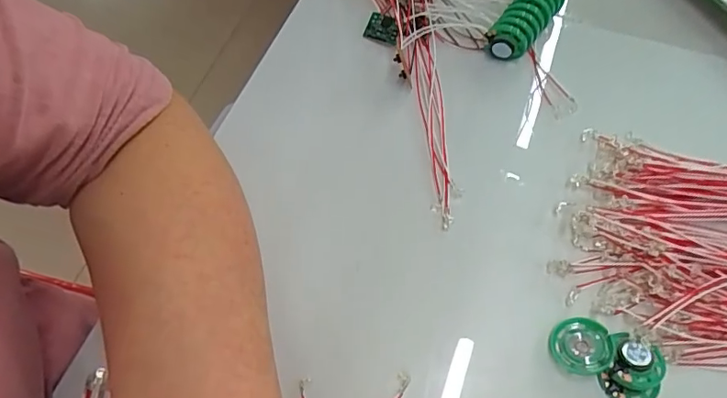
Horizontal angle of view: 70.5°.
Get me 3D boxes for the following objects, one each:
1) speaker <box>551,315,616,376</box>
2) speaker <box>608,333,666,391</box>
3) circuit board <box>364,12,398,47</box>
[{"bbox_3d":[0.108,0.073,0.254,0.027,0.009,0.027,-3,61,1],"label":"speaker"},{"bbox_3d":[0.131,0.079,0.247,0.025,0.010,0.024,-1,61,2],"label":"speaker"},{"bbox_3d":[0.014,-0.119,0.361,0.026,0.006,0.018,22,104,17],"label":"circuit board"}]

